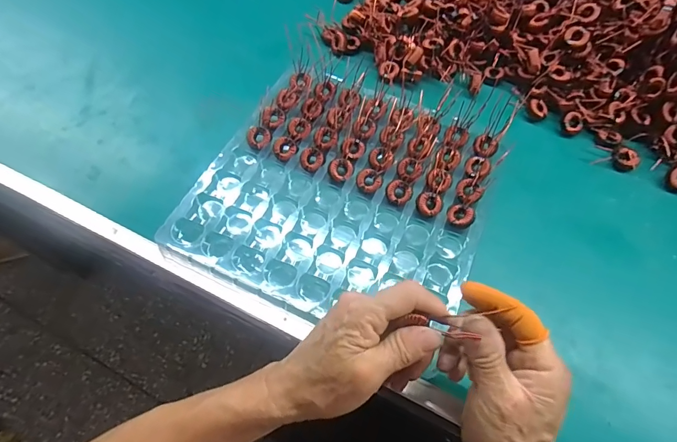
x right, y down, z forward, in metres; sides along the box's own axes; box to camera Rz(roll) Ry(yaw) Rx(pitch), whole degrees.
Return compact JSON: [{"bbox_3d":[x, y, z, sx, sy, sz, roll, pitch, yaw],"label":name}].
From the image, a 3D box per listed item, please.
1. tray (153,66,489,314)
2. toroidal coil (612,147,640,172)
[{"bbox_3d":[0.006,-0.031,0.427,0.278,0.027,0.273,21,63,10],"label":"tray"},{"bbox_3d":[0.338,-0.073,0.468,0.025,0.019,0.027,0,61,-1],"label":"toroidal coil"}]

